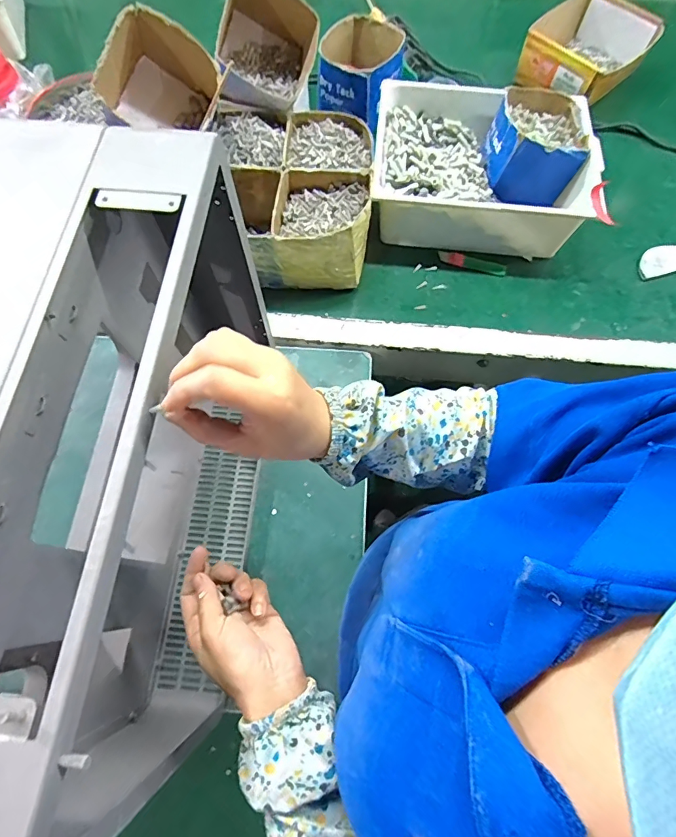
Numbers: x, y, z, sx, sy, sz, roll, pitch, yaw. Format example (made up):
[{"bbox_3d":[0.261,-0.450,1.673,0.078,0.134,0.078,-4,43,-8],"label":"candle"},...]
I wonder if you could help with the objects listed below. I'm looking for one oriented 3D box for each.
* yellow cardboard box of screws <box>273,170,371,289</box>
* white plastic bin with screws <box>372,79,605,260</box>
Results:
[{"bbox_3d":[-0.023,-0.302,0.719,0.139,0.110,0.144,4,68,1],"label":"yellow cardboard box of screws"},{"bbox_3d":[0.238,-0.431,0.777,0.348,0.147,0.282,6,68,2],"label":"white plastic bin with screws"}]

